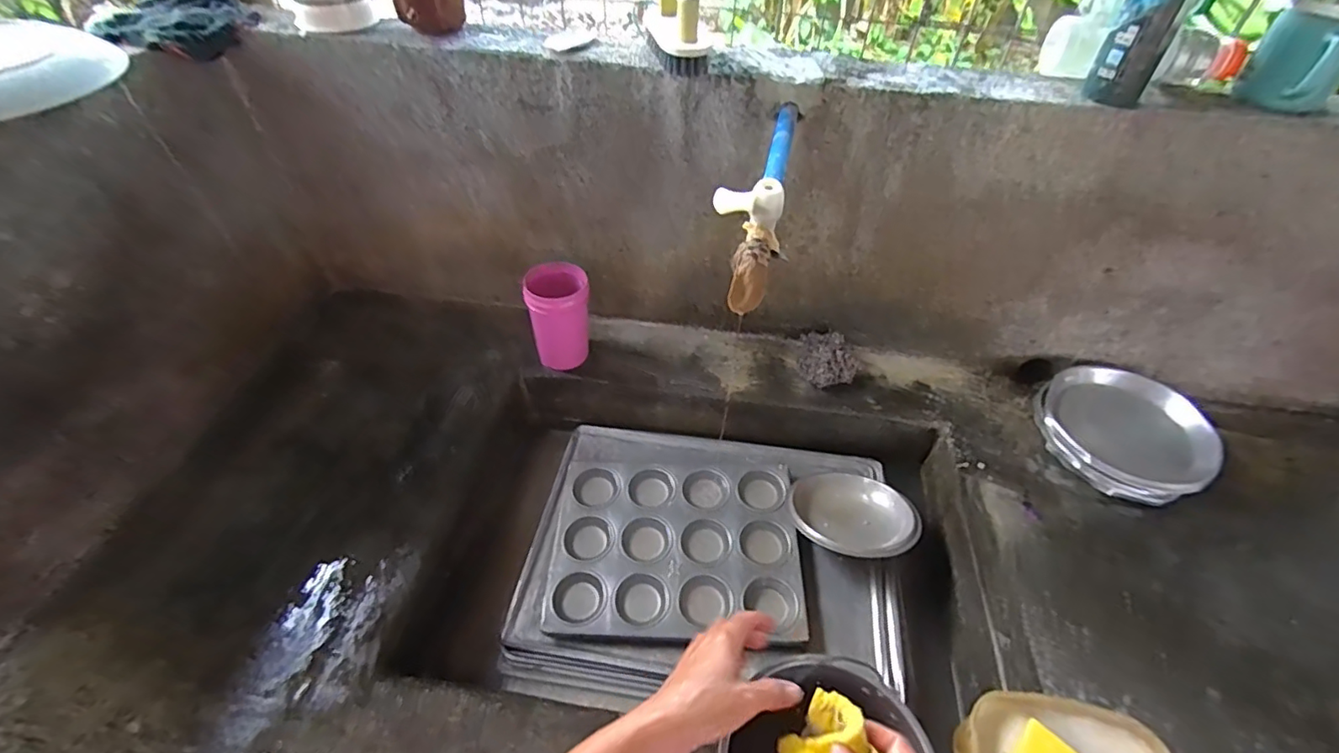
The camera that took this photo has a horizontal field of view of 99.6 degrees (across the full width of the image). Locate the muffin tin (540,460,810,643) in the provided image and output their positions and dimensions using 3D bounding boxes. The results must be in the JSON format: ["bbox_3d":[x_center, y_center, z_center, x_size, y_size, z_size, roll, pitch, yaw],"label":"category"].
[{"bbox_3d":[0.009,0.218,0.748,0.315,0.033,0.242,4,47,1],"label":"muffin tin"}]

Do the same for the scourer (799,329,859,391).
[{"bbox_3d":[0.241,-0.024,0.858,0.089,0.049,0.092,1,47,-1],"label":"scourer"}]

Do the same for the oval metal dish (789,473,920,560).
[{"bbox_3d":[0.240,0.183,0.745,0.162,0.041,0.144,10,37,22],"label":"oval metal dish"}]

